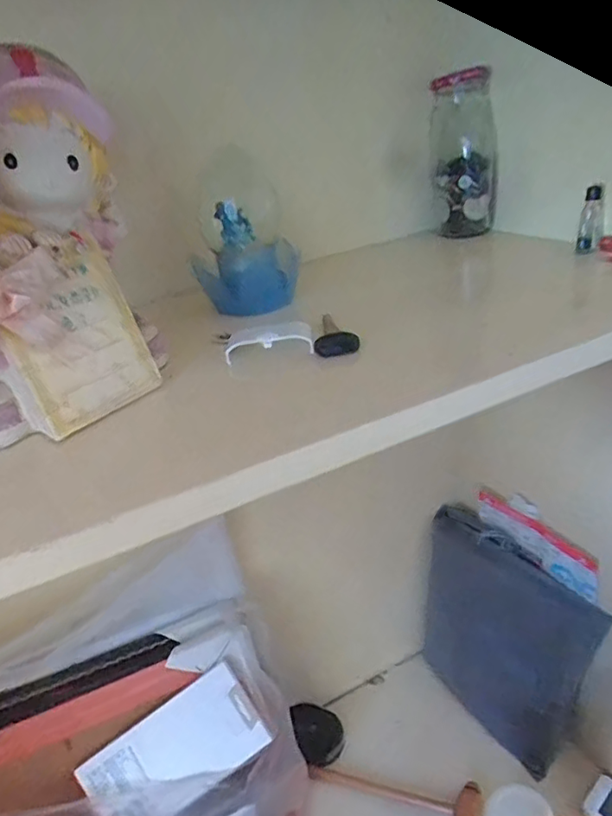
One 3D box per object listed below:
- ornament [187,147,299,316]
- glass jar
[{"bbox_3d":[-0.049,-0.134,0.435,0.067,0.110,0.068,11,33,31],"label":"ornament"},{"bbox_3d":[0.146,-0.230,0.522,0.061,0.137,0.055,2,29,18],"label":"glass jar"}]

